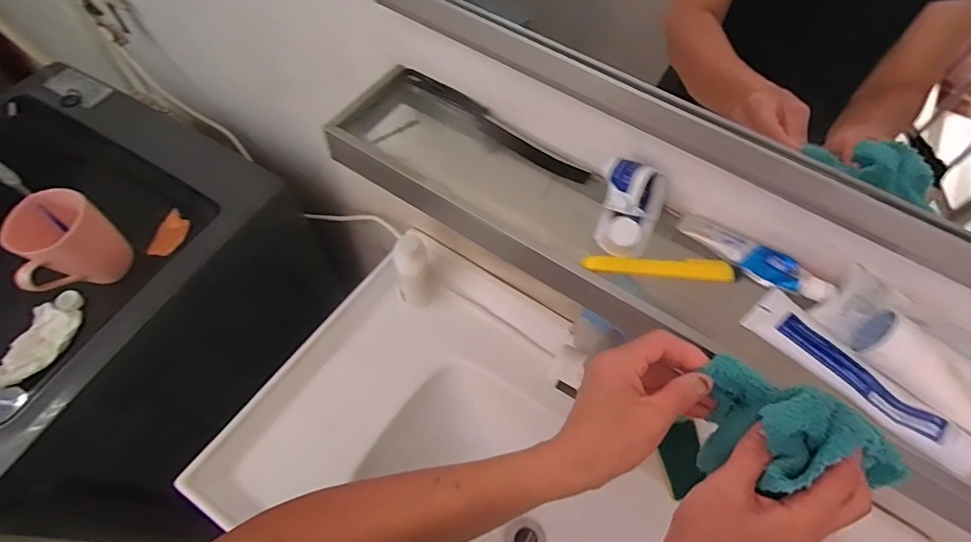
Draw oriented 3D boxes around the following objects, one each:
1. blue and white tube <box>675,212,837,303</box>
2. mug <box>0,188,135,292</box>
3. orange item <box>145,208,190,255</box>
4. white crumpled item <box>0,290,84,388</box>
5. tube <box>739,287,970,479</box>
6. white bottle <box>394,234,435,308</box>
[{"bbox_3d":[0.232,-0.014,0.422,0.128,0.019,0.029,36,63,17],"label":"blue and white tube"},{"bbox_3d":[-0.528,-0.027,0.617,0.088,0.119,0.111,36,64,18],"label":"mug"},{"bbox_3d":[-0.442,-0.053,0.682,0.037,0.017,0.072,15,59,6],"label":"orange item"},{"bbox_3d":[-0.553,0.084,0.605,0.051,0.036,0.129,5,59,0],"label":"white crumpled item"},{"bbox_3d":[0.280,0.077,0.364,0.045,0.023,0.163,-36,67,-22],"label":"tube"},{"bbox_3d":[-0.102,0.002,0.696,0.052,0.114,0.052,-10,60,-9],"label":"white bottle"}]

